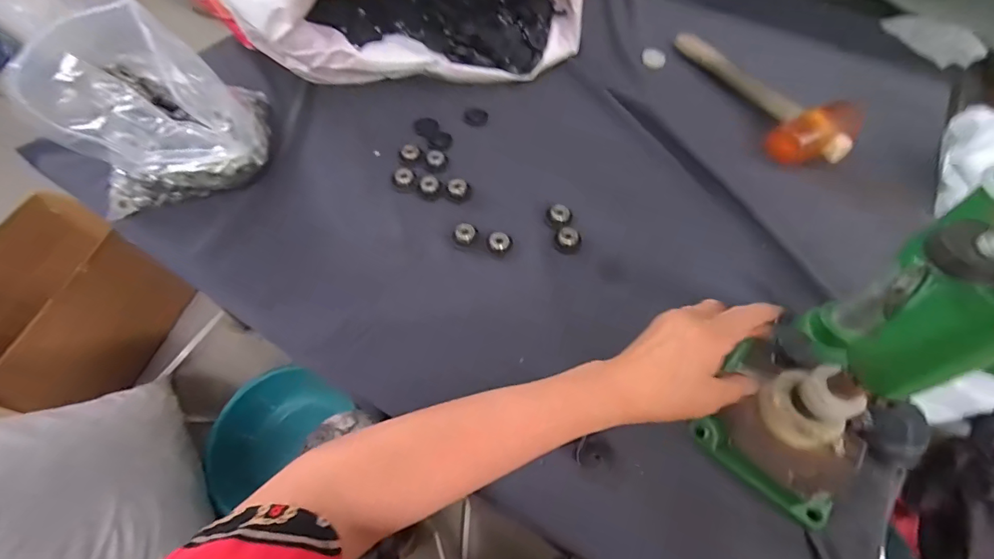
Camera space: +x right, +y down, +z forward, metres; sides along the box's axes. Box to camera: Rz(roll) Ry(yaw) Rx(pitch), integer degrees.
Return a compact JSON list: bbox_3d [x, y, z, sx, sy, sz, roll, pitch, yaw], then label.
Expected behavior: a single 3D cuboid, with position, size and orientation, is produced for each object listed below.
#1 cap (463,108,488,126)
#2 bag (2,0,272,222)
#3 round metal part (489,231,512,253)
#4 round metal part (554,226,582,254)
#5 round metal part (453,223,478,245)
[{"bbox_3d":[-0.029,-0.224,0.619,0.034,0.004,0.039,8,58,3],"label":"cap"},{"bbox_3d":[-0.360,-0.201,0.490,0.193,0.152,0.198,-4,58,-5],"label":"bag"},{"bbox_3d":[0.004,-0.042,0.502,0.024,0.010,0.023,1,58,-2],"label":"round metal part"},{"bbox_3d":[0.080,-0.044,0.508,0.030,0.017,0.023,11,58,4],"label":"round metal part"},{"bbox_3d":[-0.036,-0.052,0.505,0.022,0.011,0.024,1,58,-2],"label":"round metal part"}]

